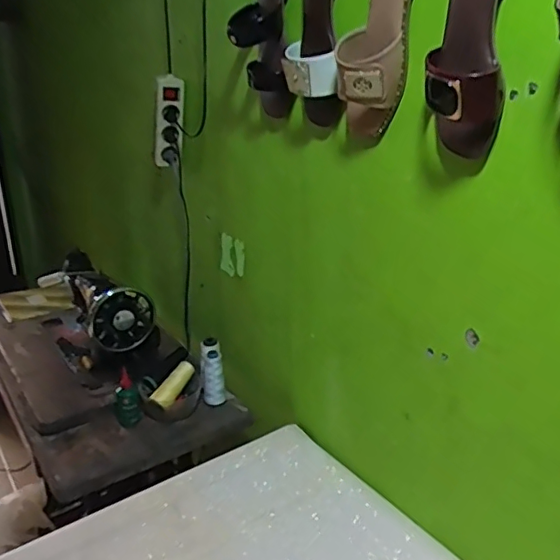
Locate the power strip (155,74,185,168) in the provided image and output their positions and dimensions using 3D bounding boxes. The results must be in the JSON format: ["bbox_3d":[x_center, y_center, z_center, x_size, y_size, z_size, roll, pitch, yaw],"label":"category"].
[{"bbox_3d":[-0.226,-0.317,1.152,0.052,0.205,0.033,-11,45,-29],"label":"power strip"}]

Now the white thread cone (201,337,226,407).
[{"bbox_3d":[-0.140,0.194,1.186,0.048,0.127,0.057,-2,21,-6],"label":"white thread cone"}]

